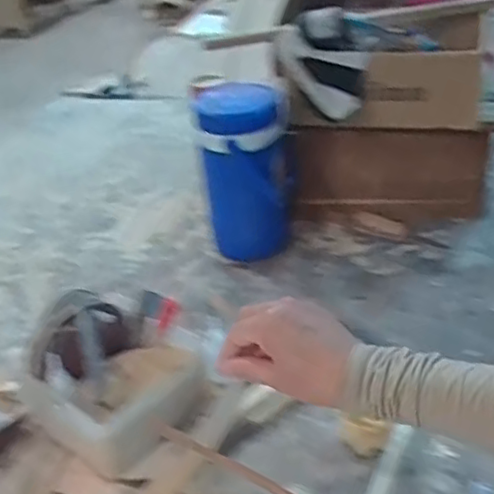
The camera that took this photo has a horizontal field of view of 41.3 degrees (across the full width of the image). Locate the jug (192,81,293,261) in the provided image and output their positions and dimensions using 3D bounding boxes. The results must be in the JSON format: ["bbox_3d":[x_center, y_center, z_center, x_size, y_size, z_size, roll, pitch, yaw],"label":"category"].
[{"bbox_3d":[0.001,-0.102,0.926,0.121,0.239,0.103,-2,34,5],"label":"jug"}]

